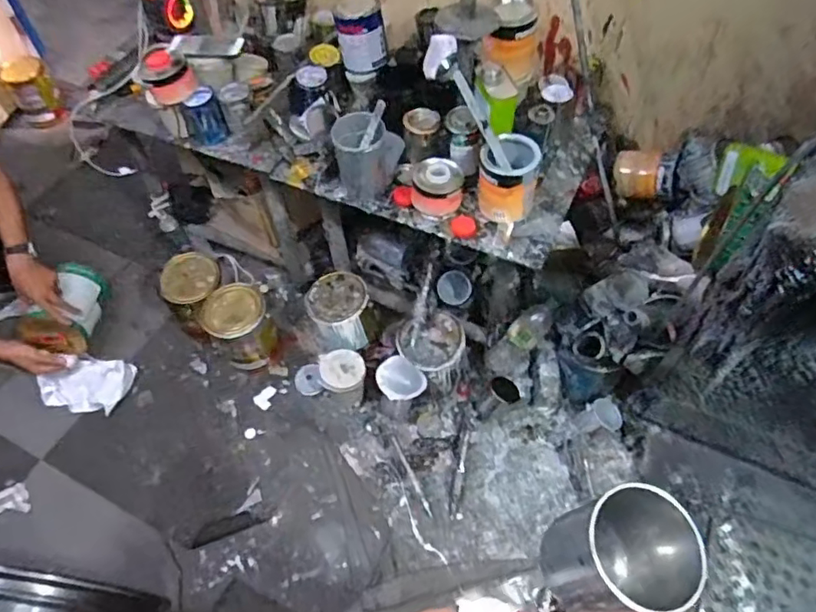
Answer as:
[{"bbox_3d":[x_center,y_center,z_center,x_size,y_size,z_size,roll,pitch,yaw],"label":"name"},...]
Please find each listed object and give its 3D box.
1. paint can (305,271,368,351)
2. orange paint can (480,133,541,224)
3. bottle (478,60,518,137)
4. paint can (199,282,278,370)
[{"bbox_3d":[-0.183,0.029,1.546,0.152,0.192,0.166,-1,55,1],"label":"paint can"},{"bbox_3d":[0.191,-0.243,1.092,0.108,0.132,0.121,7,56,7],"label":"orange paint can"},{"bbox_3d":[0.171,-0.402,1.095,0.067,0.048,0.141,-9,74,-4],"label":"bottle"},{"bbox_3d":[-0.446,0.063,1.541,0.154,0.199,0.156,-1,55,1],"label":"paint can"}]

